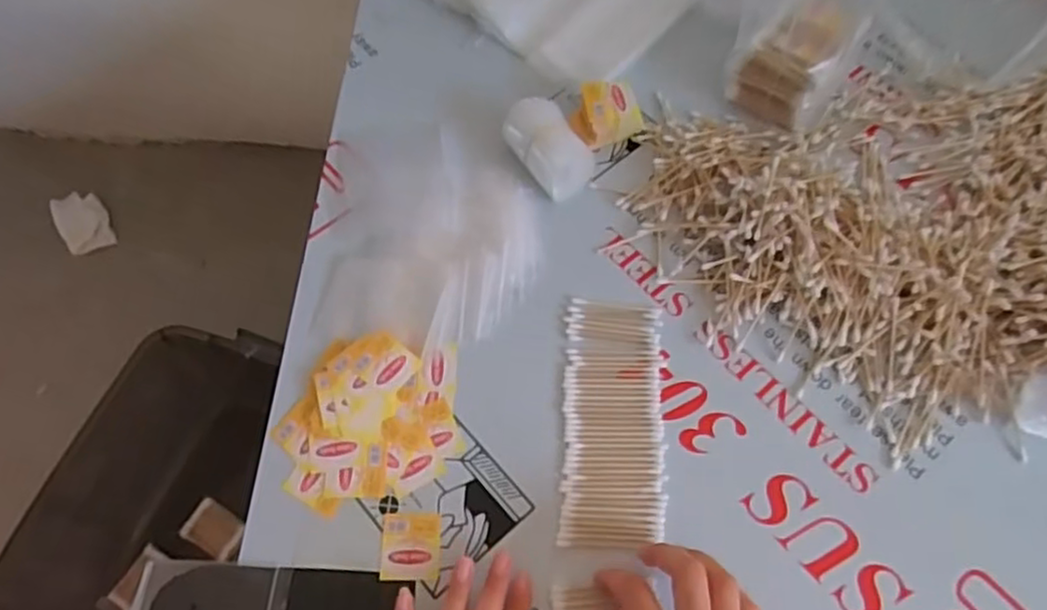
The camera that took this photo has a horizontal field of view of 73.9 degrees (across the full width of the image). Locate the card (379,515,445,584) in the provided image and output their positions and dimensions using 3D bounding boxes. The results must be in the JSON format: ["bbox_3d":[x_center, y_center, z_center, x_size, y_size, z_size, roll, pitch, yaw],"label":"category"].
[{"bbox_3d":[-0.076,0.164,0.471,0.040,0.004,0.043,2,66,-1],"label":"card"}]

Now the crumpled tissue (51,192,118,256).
[{"bbox_3d":[-0.692,-0.129,1.091,0.072,0.010,0.121,-32,69,-16],"label":"crumpled tissue"}]

